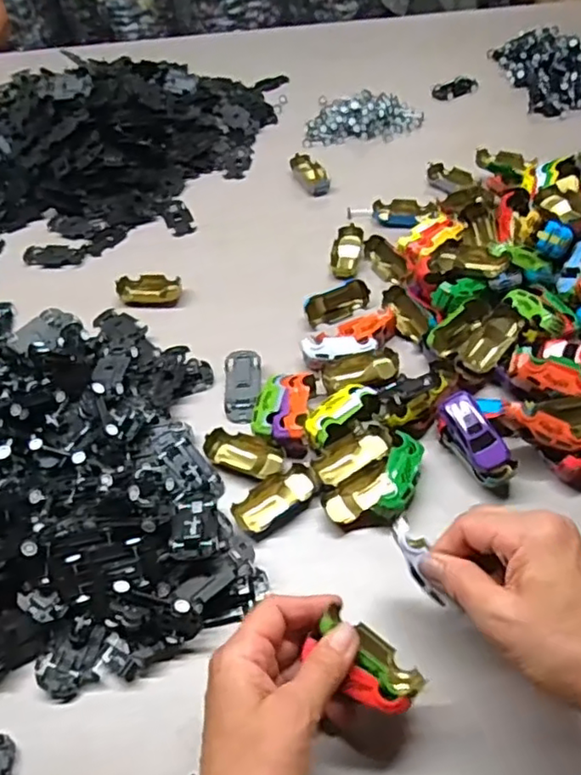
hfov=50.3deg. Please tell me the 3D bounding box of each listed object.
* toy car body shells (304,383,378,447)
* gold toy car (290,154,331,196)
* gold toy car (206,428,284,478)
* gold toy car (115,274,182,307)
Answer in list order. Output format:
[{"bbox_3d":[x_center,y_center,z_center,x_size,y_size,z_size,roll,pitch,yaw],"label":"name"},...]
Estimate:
[{"bbox_3d":[0.037,0.020,0.485,0.064,0.022,0.027,-39,58,-23],"label":"toy car body shells"},{"bbox_3d":[0.024,-0.246,0.714,0.031,0.016,0.063,-23,53,-13],"label":"gold toy car"},{"bbox_3d":[-0.035,0.051,0.476,0.063,0.014,0.031,18,56,19],"label":"gold toy car"},{"bbox_3d":[-0.139,-0.095,0.610,0.060,0.016,0.032,-3,51,3],"label":"gold toy car"}]

